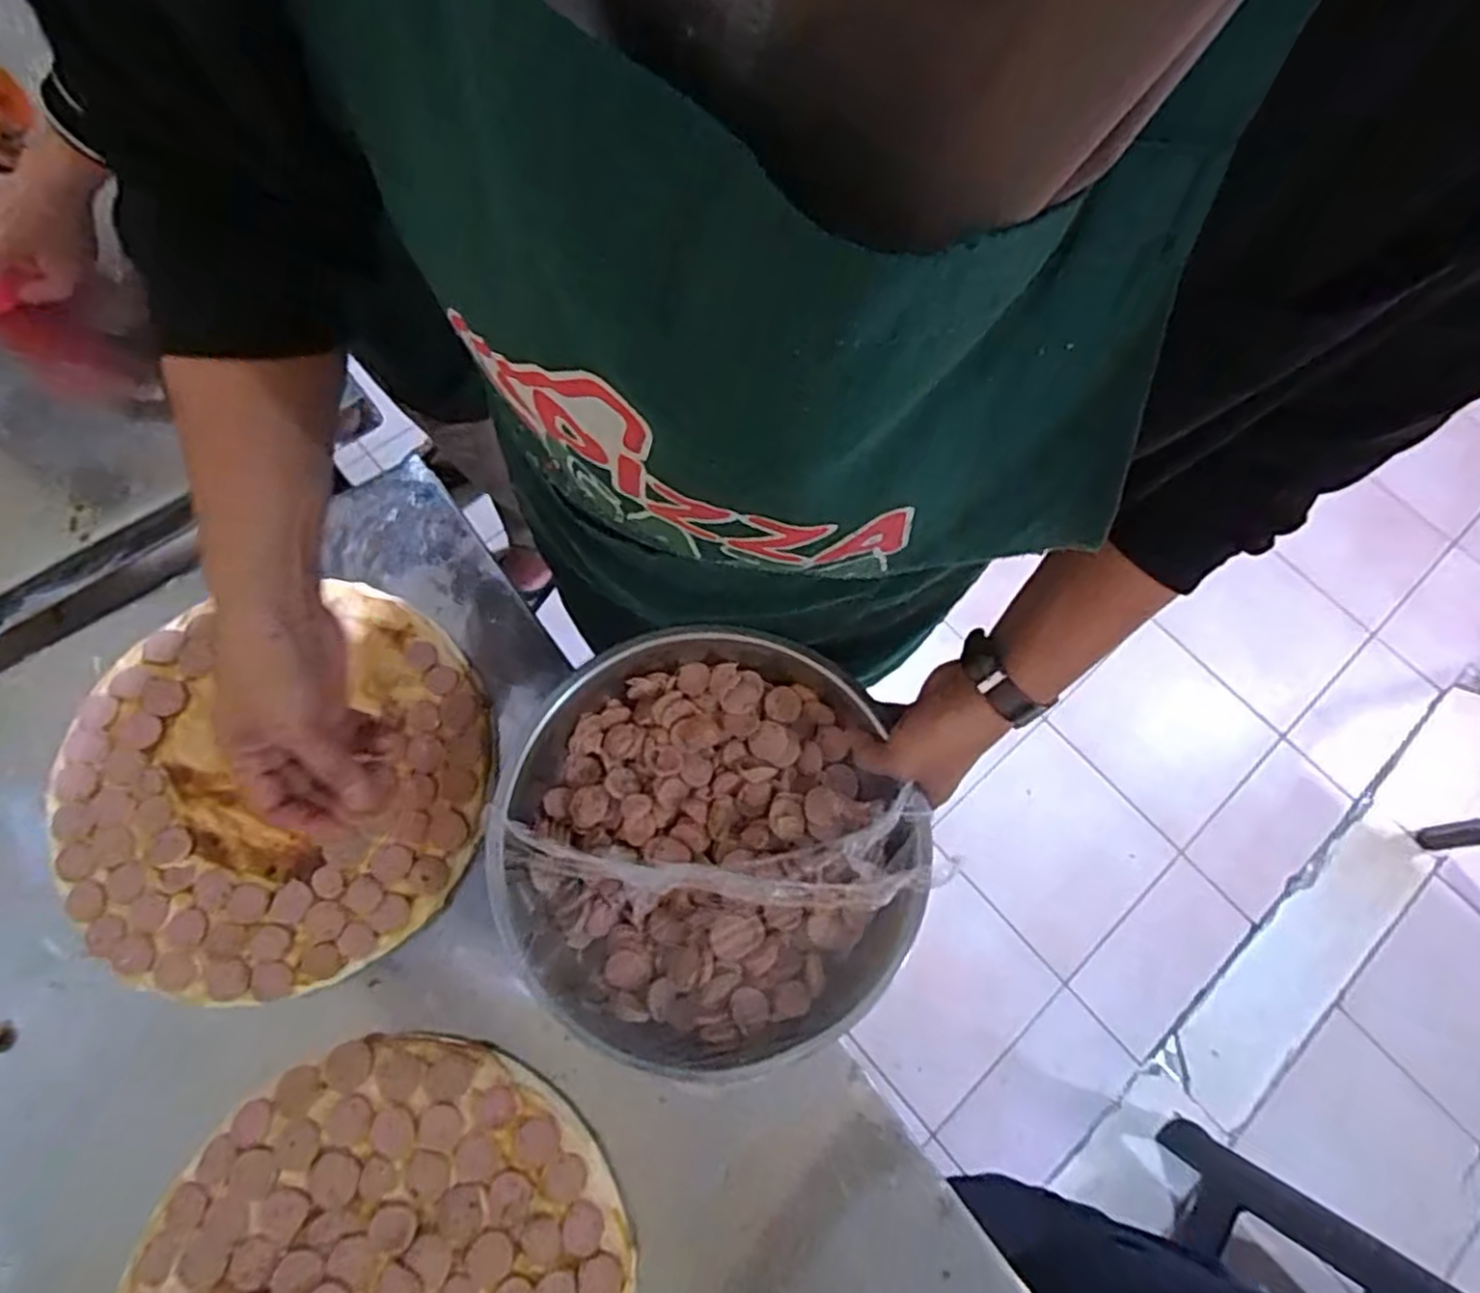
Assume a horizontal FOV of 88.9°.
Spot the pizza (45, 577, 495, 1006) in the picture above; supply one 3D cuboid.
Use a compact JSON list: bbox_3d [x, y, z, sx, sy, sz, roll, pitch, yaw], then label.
[{"bbox_3d":[-0.315,0.094,0.517,0.273,0.032,0.261,-16,69,-9],"label":"pizza"}]

